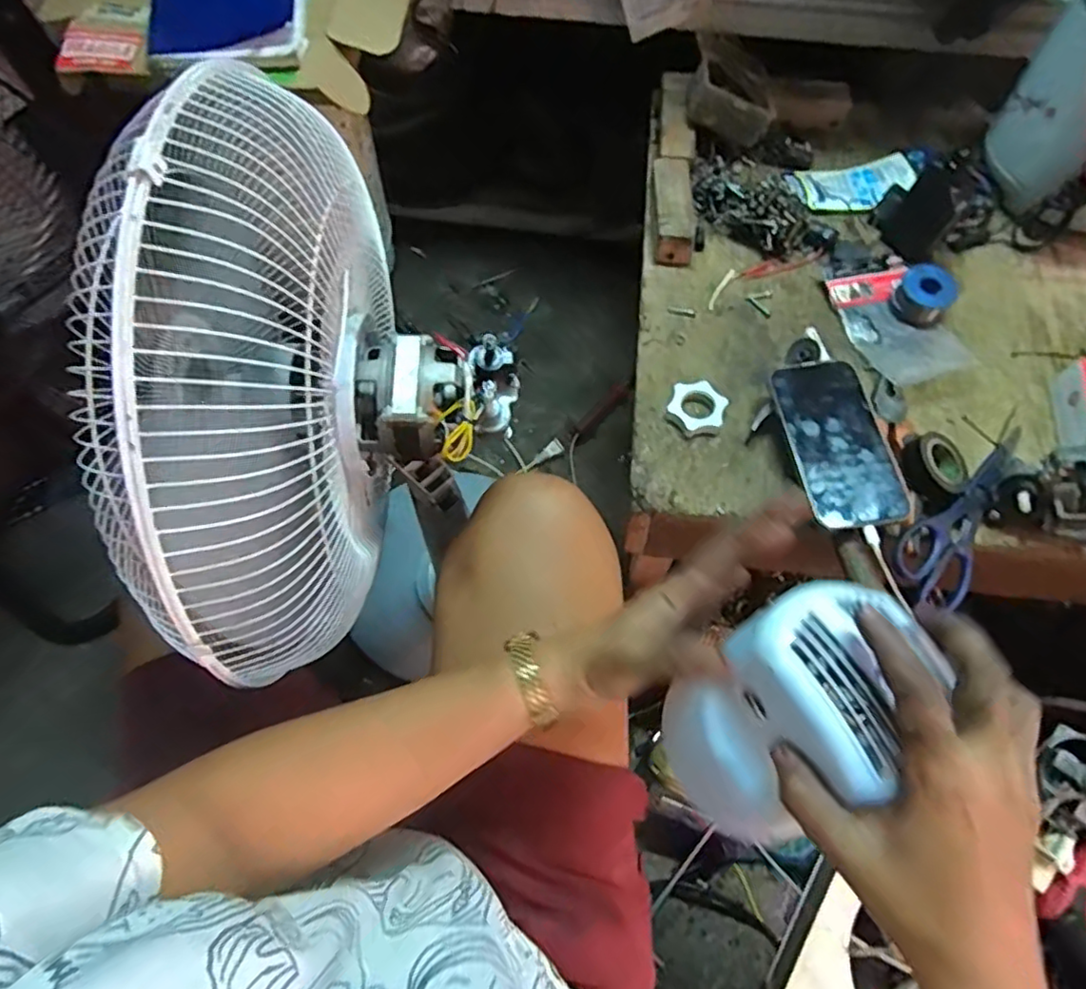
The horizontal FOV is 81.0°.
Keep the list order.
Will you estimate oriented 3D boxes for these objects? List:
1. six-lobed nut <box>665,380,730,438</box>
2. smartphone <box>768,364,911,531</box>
[{"bbox_3d":[0.144,-0.081,0.598,0.052,0.015,0.053,0,63,0],"label":"six-lobed nut"},{"bbox_3d":[0.254,-0.047,0.551,0.076,0.009,0.159,-10,64,2],"label":"smartphone"}]

